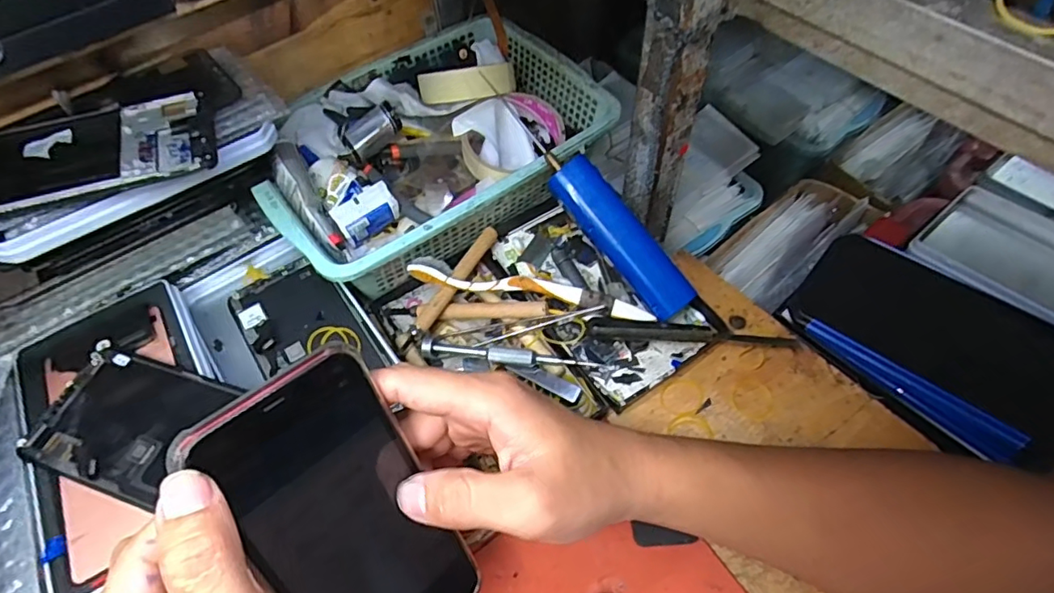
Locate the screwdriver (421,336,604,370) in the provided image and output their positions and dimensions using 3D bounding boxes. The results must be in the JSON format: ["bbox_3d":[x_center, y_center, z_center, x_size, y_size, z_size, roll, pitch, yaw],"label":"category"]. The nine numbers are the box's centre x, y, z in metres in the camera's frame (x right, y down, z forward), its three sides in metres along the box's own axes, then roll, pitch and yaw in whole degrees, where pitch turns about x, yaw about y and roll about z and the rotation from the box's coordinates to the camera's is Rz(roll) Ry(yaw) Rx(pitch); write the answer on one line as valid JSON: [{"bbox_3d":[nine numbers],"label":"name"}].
[{"bbox_3d":[-0.012,0.043,0.392,0.126,0.014,0.013,6,58,7],"label":"screwdriver"}]

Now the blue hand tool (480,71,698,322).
[{"bbox_3d":[0.044,-0.074,0.406,0.030,0.022,0.209,-37,84,-19],"label":"blue hand tool"}]

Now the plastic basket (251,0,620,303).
[{"bbox_3d":[-0.079,-0.121,0.465,0.269,0.064,0.192,-35,62,-18],"label":"plastic basket"}]

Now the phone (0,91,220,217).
[{"bbox_3d":[-0.266,-0.083,0.327,0.152,0.013,0.070,-21,59,-10],"label":"phone"}]

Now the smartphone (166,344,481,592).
[{"bbox_3d":[-0.074,0.098,0.238,0.071,0.145,0.007,-36,21,-33],"label":"smartphone"}]

